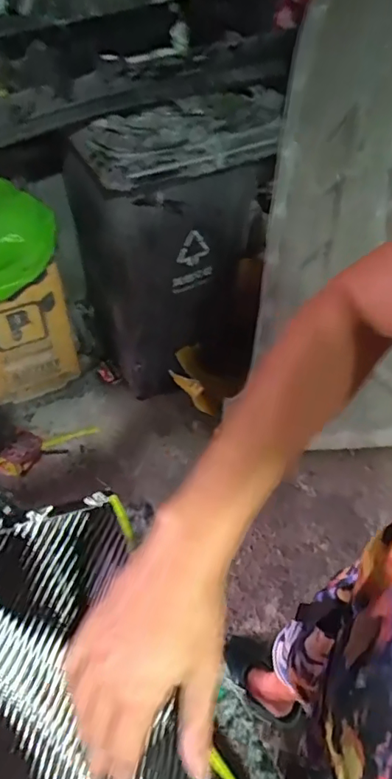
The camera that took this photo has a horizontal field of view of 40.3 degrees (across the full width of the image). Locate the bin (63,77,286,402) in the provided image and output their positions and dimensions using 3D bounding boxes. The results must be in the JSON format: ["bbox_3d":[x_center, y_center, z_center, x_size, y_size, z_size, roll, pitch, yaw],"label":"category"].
[{"bbox_3d":[-0.088,-0.412,1.547,0.466,0.877,0.538,-12,52,-11],"label":"bin"}]

